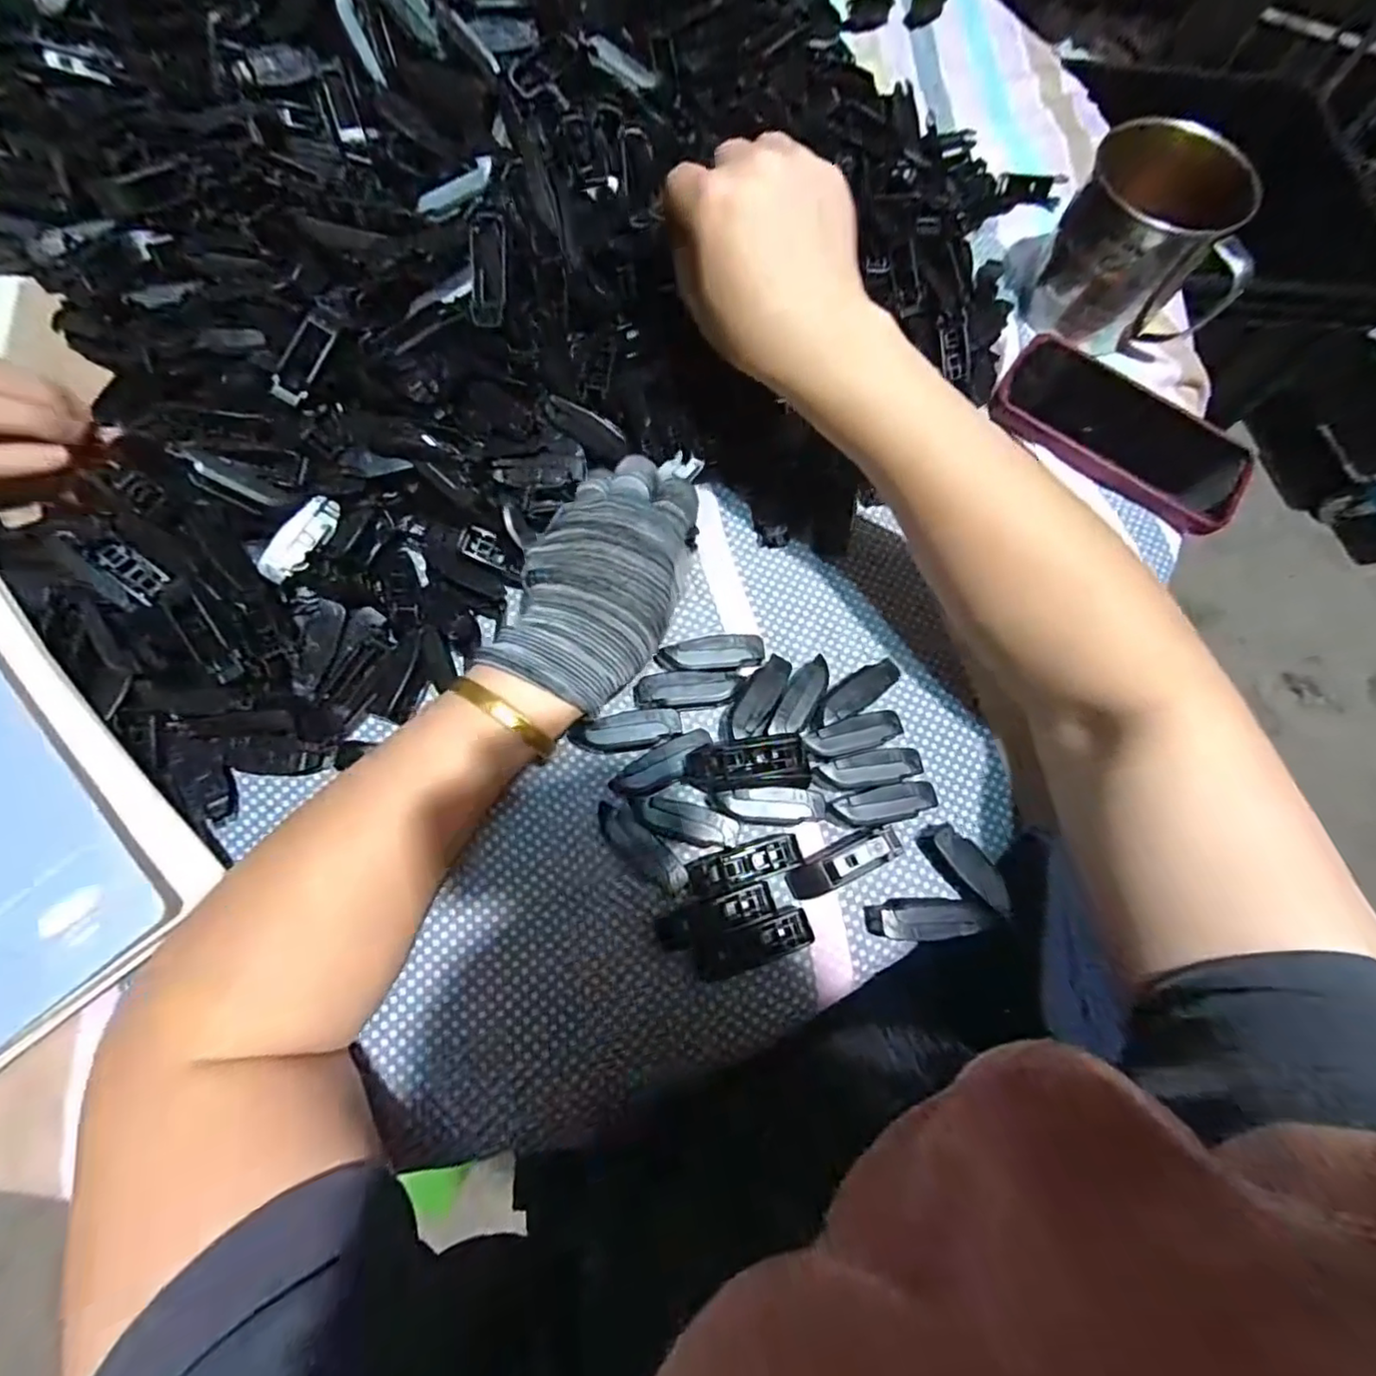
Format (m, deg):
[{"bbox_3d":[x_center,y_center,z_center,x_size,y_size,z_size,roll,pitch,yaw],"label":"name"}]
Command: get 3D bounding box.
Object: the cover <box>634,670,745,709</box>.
[{"bbox_3d":[0.000,0.001,0.316,0.055,0.007,0.021,-1,72,-3],"label":"cover"}]

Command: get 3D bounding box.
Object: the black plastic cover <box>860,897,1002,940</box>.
[{"bbox_3d":[0.115,0.110,0.287,0.055,0.018,0.018,0,72,-3],"label":"black plastic cover"}]

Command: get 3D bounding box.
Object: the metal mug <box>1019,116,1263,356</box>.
[{"bbox_3d":[0.282,-0.279,0.382,0.116,0.093,0.077,26,73,5],"label":"metal mug"}]

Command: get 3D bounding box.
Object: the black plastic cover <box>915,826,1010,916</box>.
[{"bbox_3d":[0.136,0.089,0.297,0.017,0.016,0.048,-37,78,-13],"label":"black plastic cover"}]

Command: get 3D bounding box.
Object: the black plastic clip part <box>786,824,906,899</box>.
[{"bbox_3d":[0.076,0.085,0.295,0.054,0.016,0.018,-24,75,-10],"label":"black plastic clip part"}]

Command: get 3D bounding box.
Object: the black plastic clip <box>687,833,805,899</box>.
[{"bbox_3d":[0.027,0.085,0.293,0.054,0.010,0.018,-16,74,-8],"label":"black plastic clip"}]

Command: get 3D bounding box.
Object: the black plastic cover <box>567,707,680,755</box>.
[{"bbox_3d":[-0.031,0.022,0.309,0.054,0.016,0.020,-7,73,-5],"label":"black plastic cover"}]

